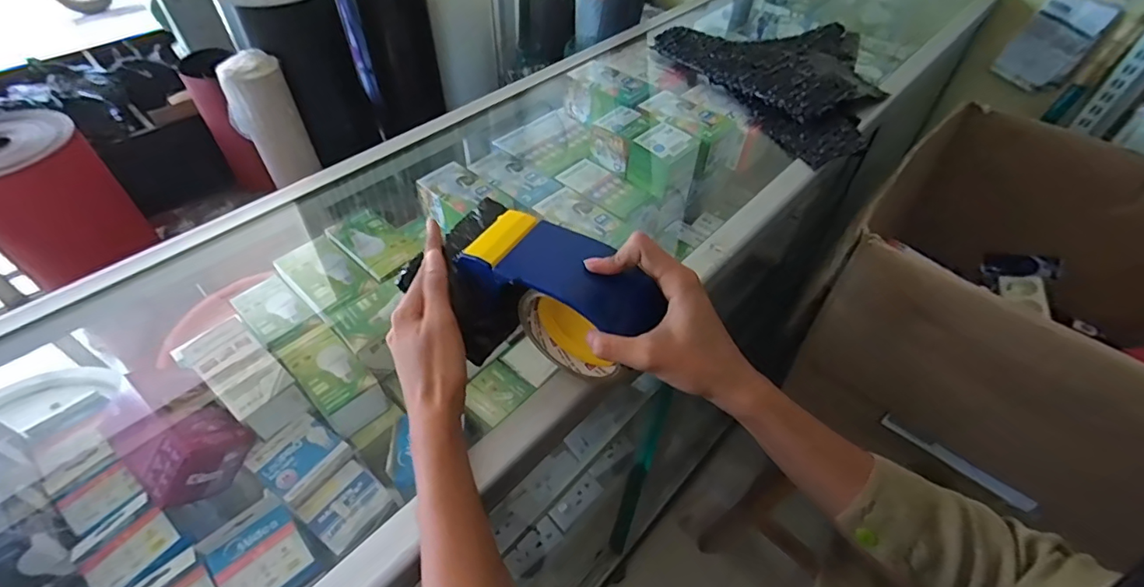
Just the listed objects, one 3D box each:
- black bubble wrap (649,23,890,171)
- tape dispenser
[{"bbox_3d":[0.327,-0.304,0.701,0.285,0.036,0.348,-19,52,-17],"label":"black bubble wrap"},{"bbox_3d":[-0.005,0.005,0.372,0.128,0.087,0.059,23,52,18],"label":"tape dispenser"}]

